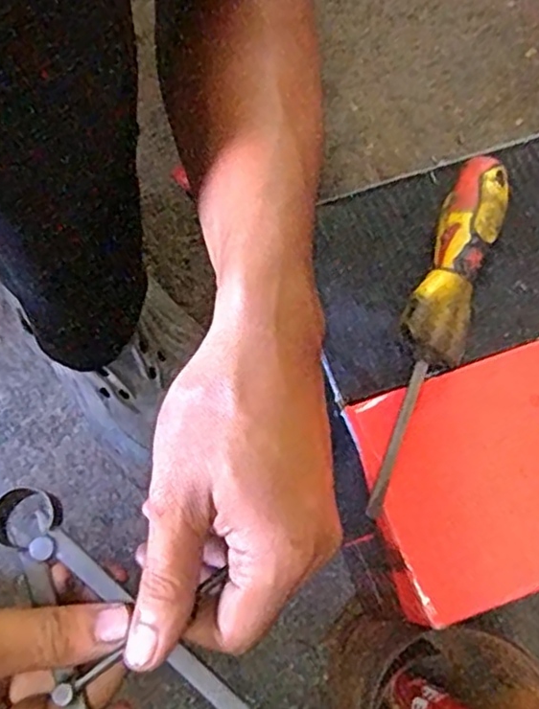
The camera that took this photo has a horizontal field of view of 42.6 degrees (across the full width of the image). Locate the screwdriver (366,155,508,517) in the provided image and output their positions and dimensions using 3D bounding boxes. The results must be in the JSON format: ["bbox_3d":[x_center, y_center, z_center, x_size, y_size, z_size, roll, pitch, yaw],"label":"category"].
[{"bbox_3d":[0.086,-0.014,0.361,0.034,0.034,0.191,21,73,6],"label":"screwdriver"}]

